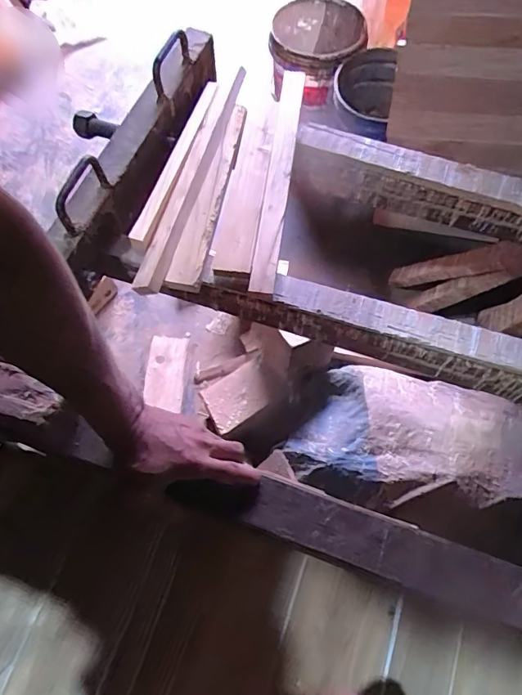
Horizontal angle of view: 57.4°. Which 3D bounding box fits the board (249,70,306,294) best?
[{"bbox_3d":[0.035,-0.322,0.856,0.044,0.029,0.518,6,67,5],"label":"board"}]

